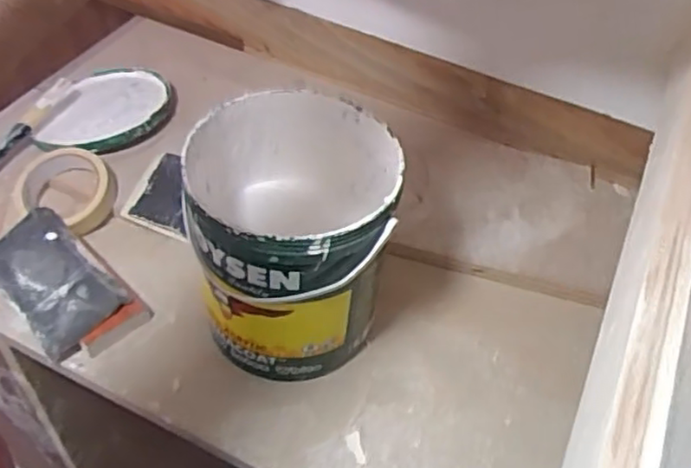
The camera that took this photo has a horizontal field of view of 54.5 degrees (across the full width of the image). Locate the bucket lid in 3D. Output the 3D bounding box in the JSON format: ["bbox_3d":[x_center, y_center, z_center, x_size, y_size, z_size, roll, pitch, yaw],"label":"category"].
[{"bbox_3d":[-0.284,-0.149,0.810,0.137,0.031,0.176,8,48,1],"label":"bucket lid"}]

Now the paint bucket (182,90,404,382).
[{"bbox_3d":[-0.047,0.010,0.594,0.167,0.203,0.167,3,49,-3],"label":"paint bucket"}]

